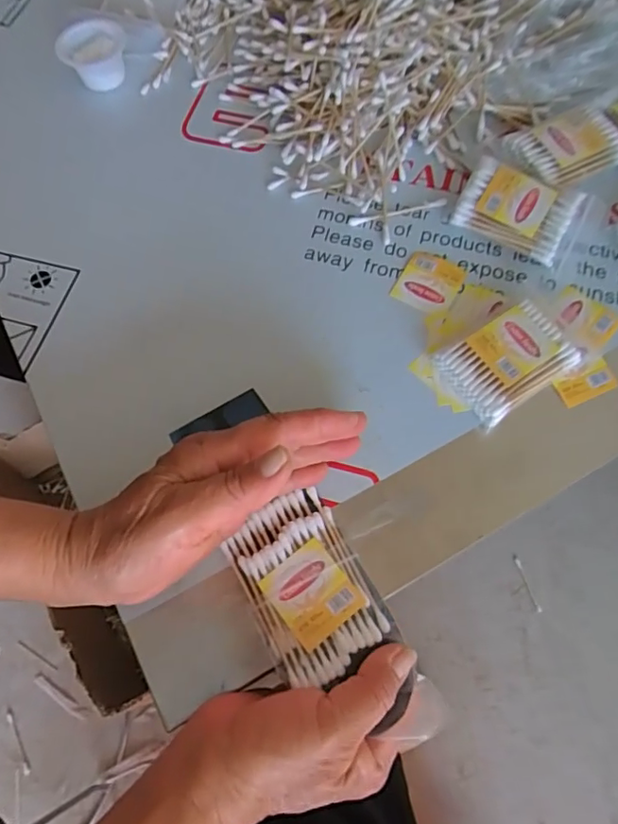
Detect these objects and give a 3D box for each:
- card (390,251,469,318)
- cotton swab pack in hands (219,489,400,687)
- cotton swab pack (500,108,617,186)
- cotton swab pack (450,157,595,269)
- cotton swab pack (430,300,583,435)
[{"bbox_3d":[0.083,-0.090,0.361,0.038,0.004,0.045,30,78,11],"label":"card"},{"bbox_3d":[-0.002,0.091,0.283,0.059,0.014,0.090,-29,72,-9],"label":"cotton swab pack in hands"},{"bbox_3d":[0.191,-0.195,0.390,0.083,0.014,0.052,-24,71,-8],"label":"cotton swab pack"},{"bbox_3d":[0.149,-0.141,0.368,0.083,0.024,0.056,26,73,10],"label":"cotton swab pack"},{"bbox_3d":[0.121,-0.031,0.329,0.073,0.022,0.054,-33,73,-11],"label":"cotton swab pack"}]

